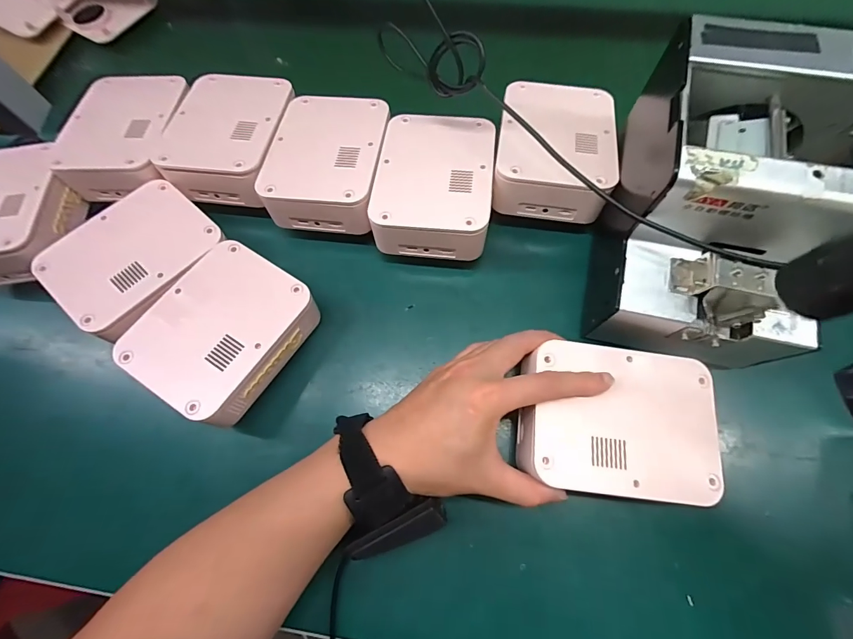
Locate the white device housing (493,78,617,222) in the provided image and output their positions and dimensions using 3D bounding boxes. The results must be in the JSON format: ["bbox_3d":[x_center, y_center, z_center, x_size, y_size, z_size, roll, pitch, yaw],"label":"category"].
[{"bbox_3d":[0.113,-0.157,0.355,0.100,0.038,0.134,10,71,6],"label":"white device housing"}]

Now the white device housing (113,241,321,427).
[{"bbox_3d":[-0.160,0.010,0.327,0.098,0.062,0.123,31,74,13],"label":"white device housing"}]

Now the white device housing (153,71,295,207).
[{"bbox_3d":[-0.187,-0.174,0.374,0.101,0.042,0.130,6,70,5],"label":"white device housing"}]

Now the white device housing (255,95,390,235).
[{"bbox_3d":[-0.087,-0.148,0.363,0.096,0.038,0.129,6,70,5],"label":"white device housing"}]

